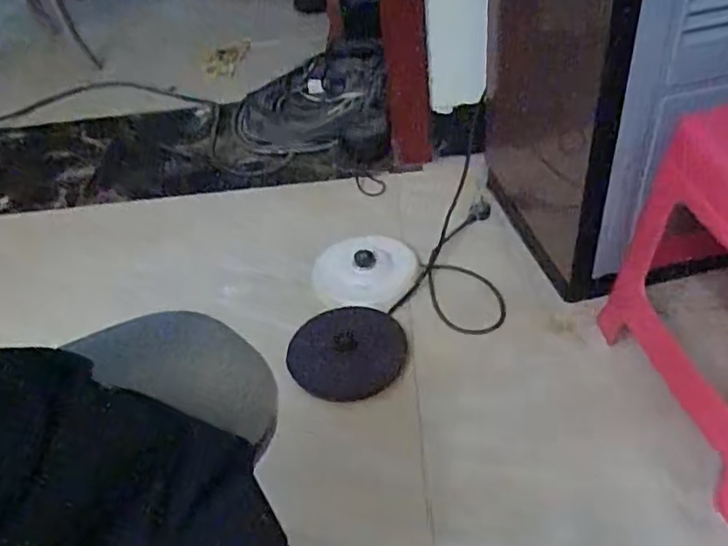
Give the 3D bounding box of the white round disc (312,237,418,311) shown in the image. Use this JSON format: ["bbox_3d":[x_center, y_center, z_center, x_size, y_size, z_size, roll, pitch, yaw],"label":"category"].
[{"bbox_3d":[-0.004,-0.003,0.985,0.159,0.031,0.151,-4,42,3],"label":"white round disc"}]

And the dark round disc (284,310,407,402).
[{"bbox_3d":[-0.022,0.109,0.874,0.152,0.020,0.155,-4,42,3],"label":"dark round disc"}]

